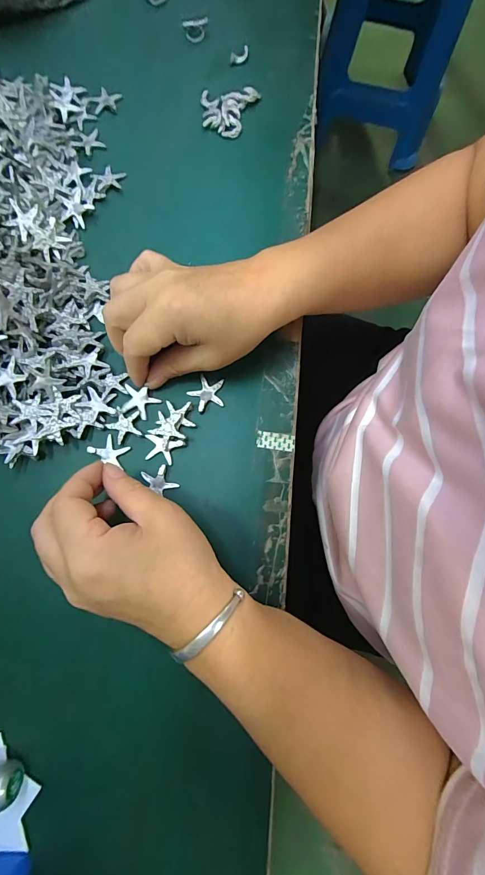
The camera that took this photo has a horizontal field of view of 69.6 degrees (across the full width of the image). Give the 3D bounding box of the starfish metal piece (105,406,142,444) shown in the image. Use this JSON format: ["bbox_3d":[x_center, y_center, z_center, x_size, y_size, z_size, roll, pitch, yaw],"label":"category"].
[{"bbox_3d":[-0.089,-0.011,0.261,0.025,0.004,0.026,0,79,-1],"label":"starfish metal piece"}]

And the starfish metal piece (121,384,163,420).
[{"bbox_3d":[-0.078,-0.028,0.265,0.029,0.004,0.023,22,80,3],"label":"starfish metal piece"}]

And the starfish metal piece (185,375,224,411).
[{"bbox_3d":[-0.028,-0.034,0.267,0.026,0.005,0.028,-3,79,-1],"label":"starfish metal piece"}]

